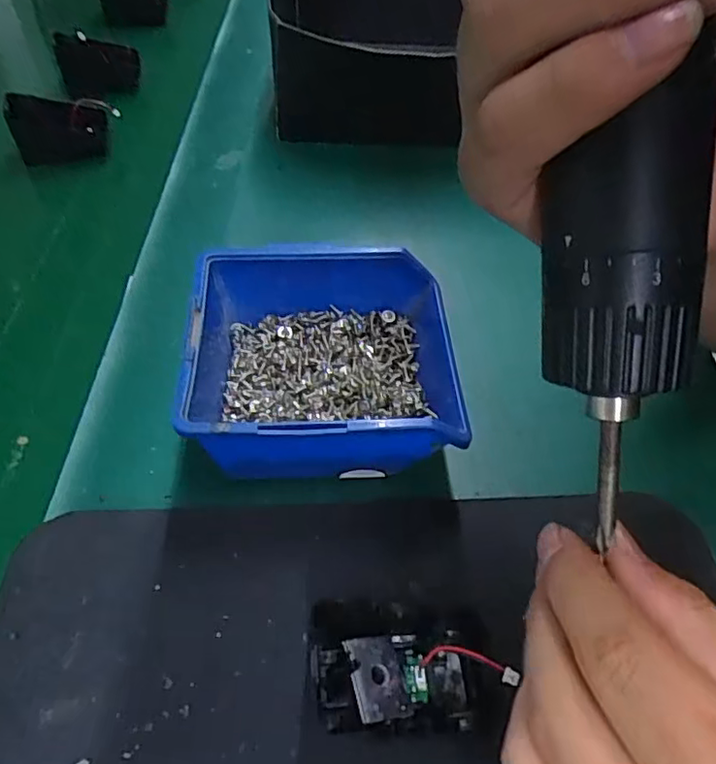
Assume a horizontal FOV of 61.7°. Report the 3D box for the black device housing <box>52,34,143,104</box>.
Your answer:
[{"bbox_3d":[-0.222,-0.277,0.516,0.062,0.044,0.020,-13,51,-13],"label":"black device housing"}]

